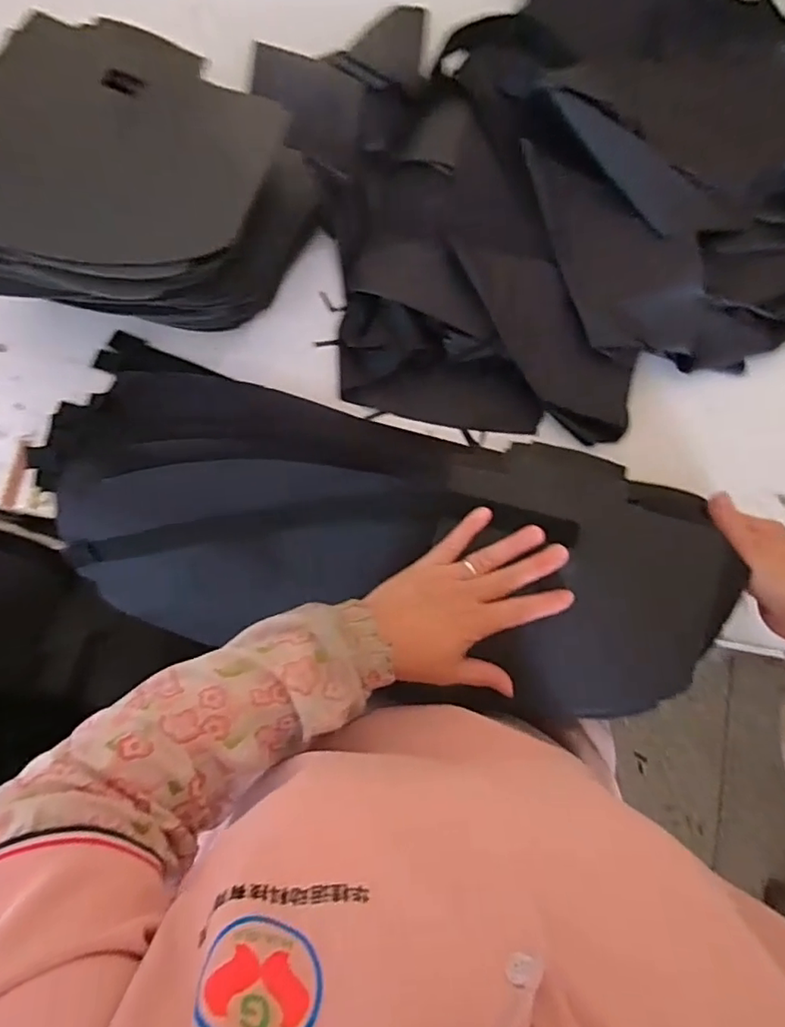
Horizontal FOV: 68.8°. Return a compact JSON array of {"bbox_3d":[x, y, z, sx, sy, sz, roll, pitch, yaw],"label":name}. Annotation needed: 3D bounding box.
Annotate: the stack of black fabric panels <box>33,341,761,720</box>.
[{"bbox_3d":[-0.035,0.016,0.490,0.539,0.075,0.237,13,84,9],"label":"stack of black fabric panels"}]

